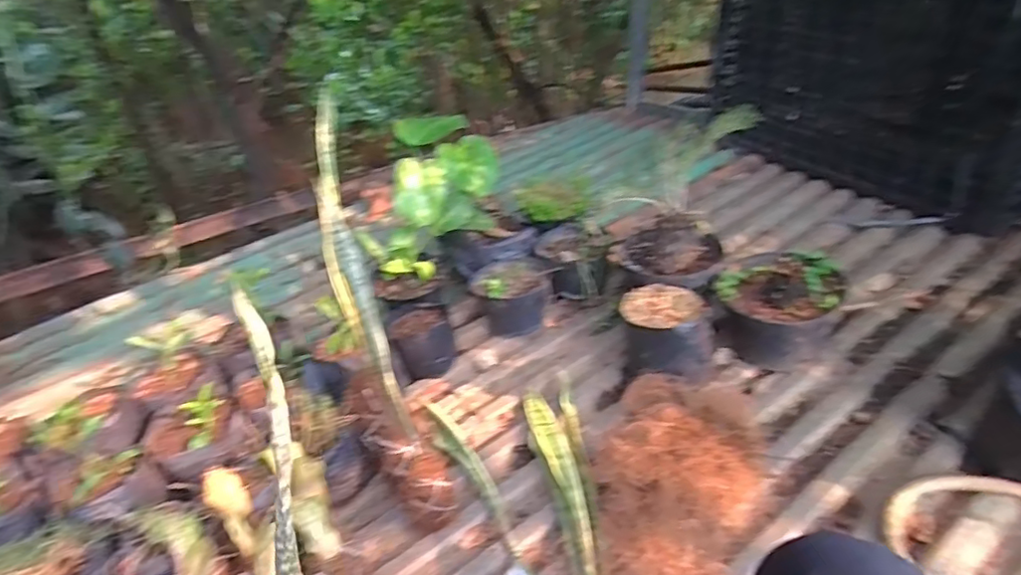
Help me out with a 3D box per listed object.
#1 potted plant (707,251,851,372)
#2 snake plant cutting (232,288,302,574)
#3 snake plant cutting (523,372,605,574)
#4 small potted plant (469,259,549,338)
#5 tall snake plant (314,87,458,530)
[{"bbox_3d":[0.514,0.035,1.150,0.214,0.185,0.222,15,41,26],"label":"potted plant"},{"bbox_3d":[-0.149,0.112,0.378,0.020,0.218,0.013,-5,6,3],"label":"snake plant cutting"},{"bbox_3d":[0.090,0.331,0.946,0.088,0.049,0.498,-6,36,-2],"label":"snake plant cutting"},{"bbox_3d":[-0.001,0.009,1.312,0.161,0.128,0.175,-9,36,-5],"label":"small potted plant"},{"bbox_3d":[-0.230,0.045,0.956,0.107,0.704,0.235,-16,-4,-12],"label":"tall snake plant"}]

